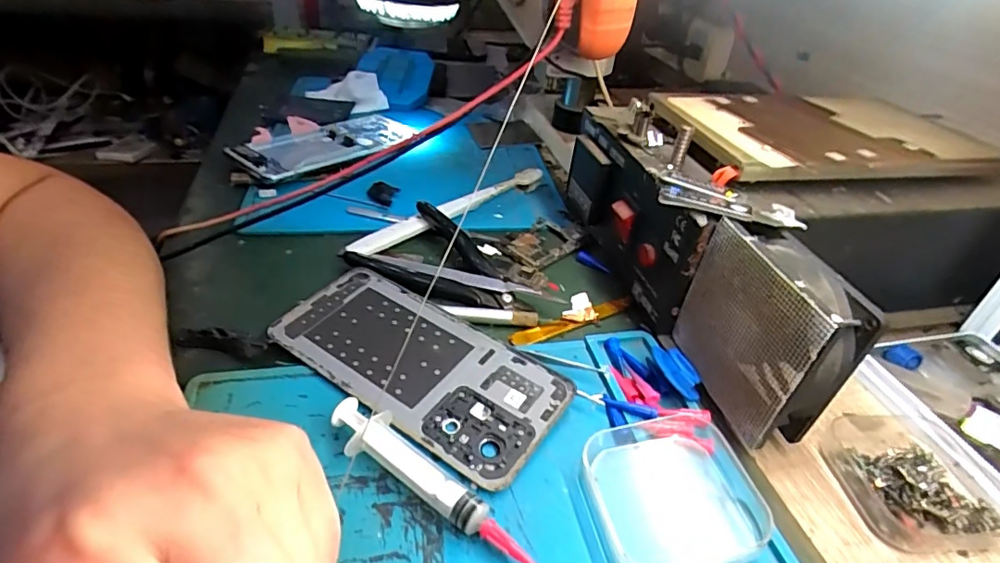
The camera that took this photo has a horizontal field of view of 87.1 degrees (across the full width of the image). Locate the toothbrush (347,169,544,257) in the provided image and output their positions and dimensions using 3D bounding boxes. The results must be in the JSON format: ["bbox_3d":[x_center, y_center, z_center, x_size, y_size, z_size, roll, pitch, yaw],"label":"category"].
[{"bbox_3d":[-0.035,-0.057,0.402,0.177,0.019,0.019,-27,48,-36],"label":"toothbrush"}]

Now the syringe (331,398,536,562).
[{"bbox_3d":[-0.029,0.082,0.219,0.104,0.015,0.020,26,41,25],"label":"syringe"}]

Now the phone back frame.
[{"bbox_3d":[-0.045,0.041,0.275,0.160,0.010,0.071,24,40,22],"label":"phone back frame"}]

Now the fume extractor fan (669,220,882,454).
[{"bbox_3d":[0.123,0.026,0.252,0.027,0.086,0.081,-5,38,-14],"label":"fume extractor fan"}]

